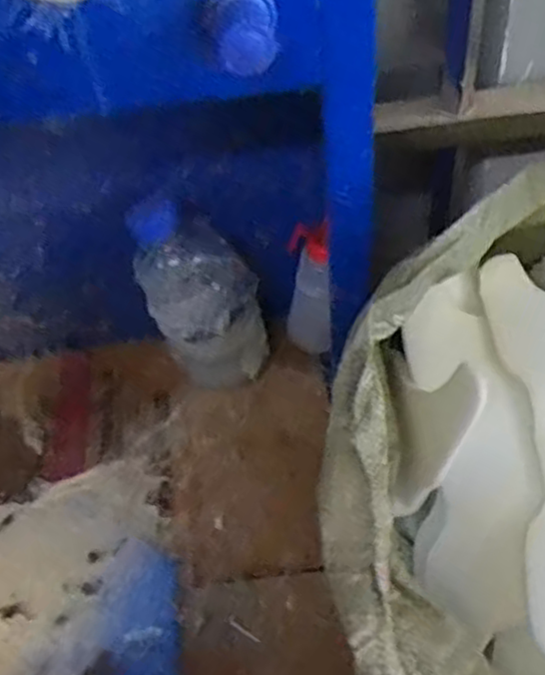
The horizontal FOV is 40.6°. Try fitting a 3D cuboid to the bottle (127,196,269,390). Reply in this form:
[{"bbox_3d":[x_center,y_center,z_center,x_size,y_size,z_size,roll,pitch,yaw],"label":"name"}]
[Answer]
[{"bbox_3d":[-0.061,-0.035,0.600,0.074,0.181,0.075,16,51,44],"label":"bottle"}]

